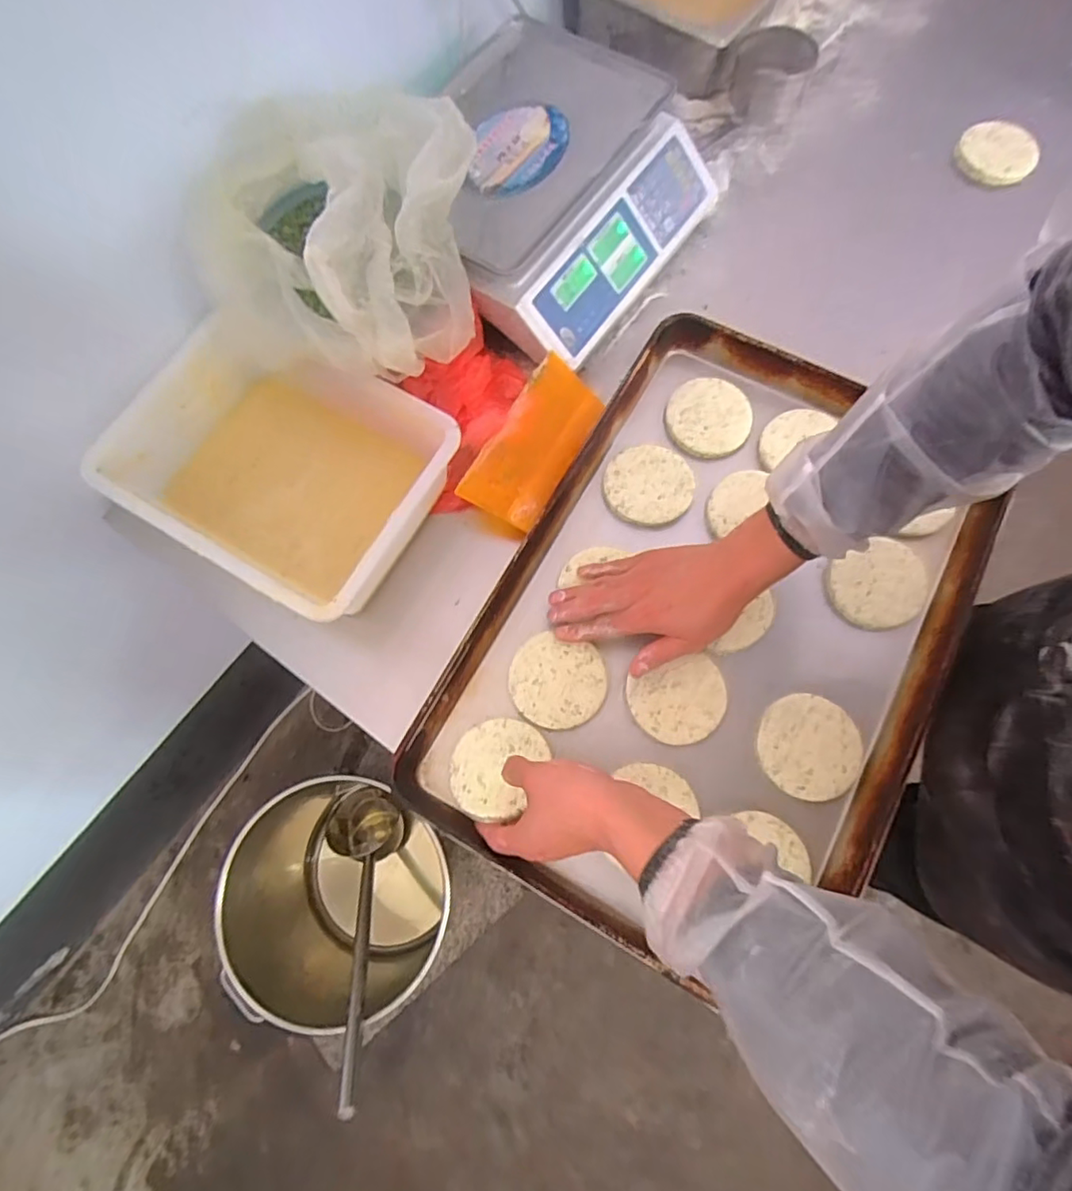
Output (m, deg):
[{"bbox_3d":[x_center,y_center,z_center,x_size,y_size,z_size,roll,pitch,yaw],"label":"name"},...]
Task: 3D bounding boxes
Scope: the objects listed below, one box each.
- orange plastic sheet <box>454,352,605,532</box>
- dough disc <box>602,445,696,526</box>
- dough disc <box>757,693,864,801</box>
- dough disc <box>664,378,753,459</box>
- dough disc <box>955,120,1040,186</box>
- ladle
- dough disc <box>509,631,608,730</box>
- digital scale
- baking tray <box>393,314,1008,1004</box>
[{"bbox_3d":[0.001,-0.162,0.626,0.082,0.010,0.182,34,79,-16],"label":"orange plastic sheet"},{"bbox_3d":[0.122,-0.119,0.639,0.093,0.015,0.087,-1,73,2],"label":"dough disc"},{"bbox_3d":[0.257,0.141,0.552,0.091,0.014,0.091,-1,73,2],"label":"dough disc"},{"bbox_3d":[0.192,-0.199,0.661,0.089,0.016,0.093,-1,73,2],"label":"dough disc"},{"bbox_3d":[0.604,-0.579,0.773,0.096,0.021,0.096,0,71,1],"label":"dough disc"},{"bbox_3d":[-0.318,0.563,1.054,0.127,0.604,0.134,-16,115,-5],"label":"ladle"},{"bbox_3d":[0.021,0.085,0.580,0.092,0.008,0.085,14,74,6],"label":"dough disc"},{"bbox_3d":[0.012,-0.469,0.687,0.293,0.110,0.337,33,77,11],"label":"digital scale"},{"bbox_3d":[0.178,0.022,0.591,0.401,0.060,0.597,27,73,10],"label":"baking tray"}]

